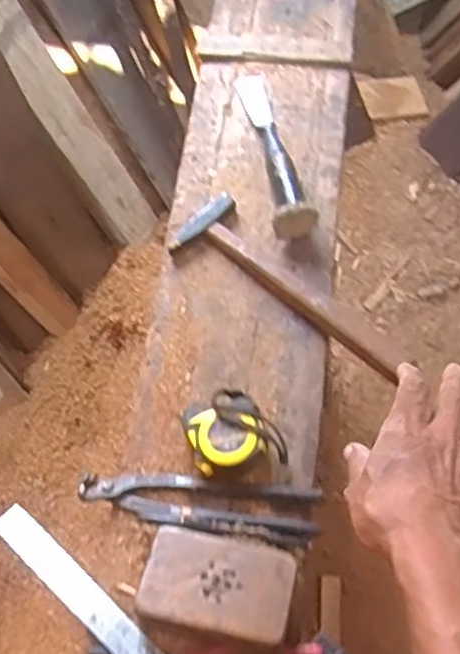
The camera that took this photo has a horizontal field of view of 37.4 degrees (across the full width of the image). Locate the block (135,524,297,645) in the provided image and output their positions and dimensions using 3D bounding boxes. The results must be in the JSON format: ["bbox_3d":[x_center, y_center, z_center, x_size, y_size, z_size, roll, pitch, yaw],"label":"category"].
[{"bbox_3d":[-0.012,0.214,0.561,0.122,0.038,0.079,12,67,7],"label":"block"}]

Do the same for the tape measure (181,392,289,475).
[{"bbox_3d":[0.002,0.099,0.629,0.079,0.044,0.074,-18,67,-6],"label":"tape measure"}]

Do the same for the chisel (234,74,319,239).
[{"bbox_3d":[0.048,-0.205,0.788,0.046,0.046,0.256,-10,55,-3],"label":"chisel"}]

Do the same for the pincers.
[{"bbox_3d":[-0.029,0.159,0.614,0.213,0.020,0.048,7,67,4],"label":"pincers"}]

